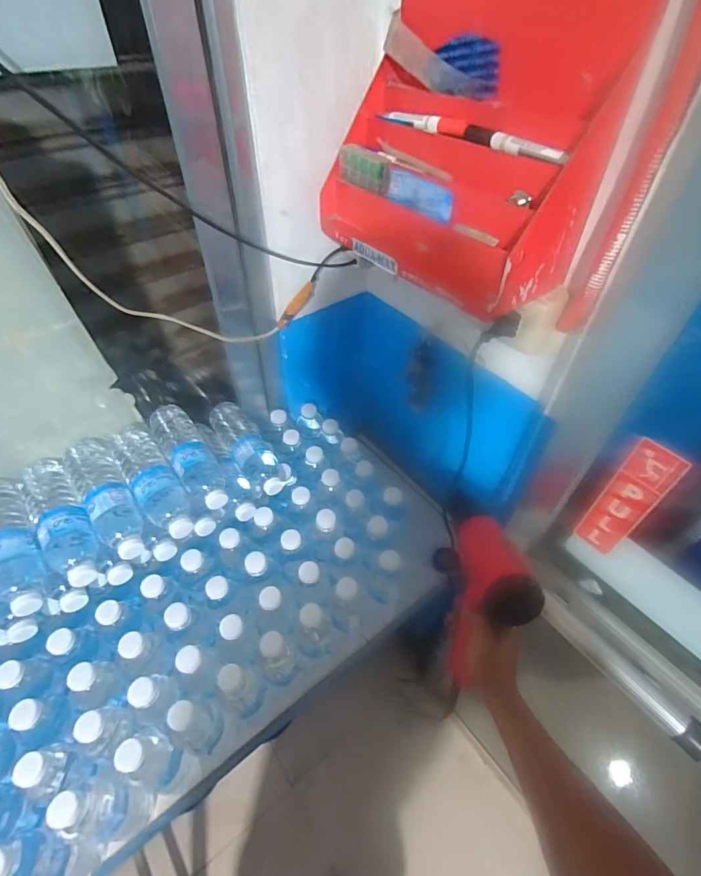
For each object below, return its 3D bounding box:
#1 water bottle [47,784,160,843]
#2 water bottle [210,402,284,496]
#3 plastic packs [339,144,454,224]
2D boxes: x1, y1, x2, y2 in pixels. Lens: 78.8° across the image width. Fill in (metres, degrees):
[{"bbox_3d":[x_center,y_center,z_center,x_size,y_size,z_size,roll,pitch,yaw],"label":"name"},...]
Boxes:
[{"bbox_3d":[-0.304,0.463,0.527,0.060,0.197,0.055,2,48,1],"label":"water bottle"},{"bbox_3d":[-0.178,0.022,0.755,0.072,0.070,0.214,-25,53,-22],"label":"water bottle"},{"bbox_3d":[0.050,-0.310,0.515,0.018,0.041,0.182,-32,56,-26],"label":"plastic packs"}]

